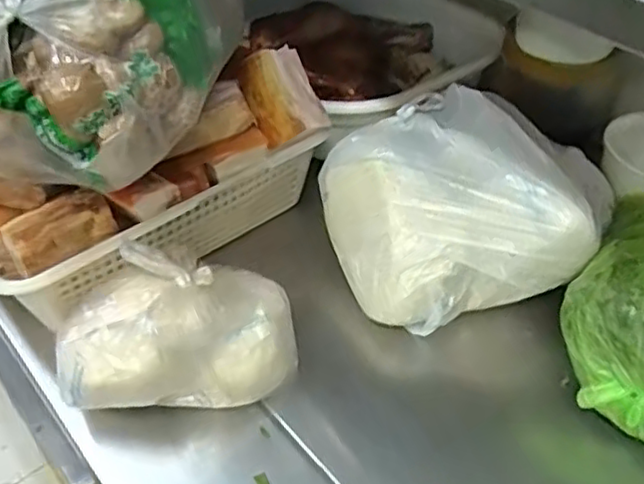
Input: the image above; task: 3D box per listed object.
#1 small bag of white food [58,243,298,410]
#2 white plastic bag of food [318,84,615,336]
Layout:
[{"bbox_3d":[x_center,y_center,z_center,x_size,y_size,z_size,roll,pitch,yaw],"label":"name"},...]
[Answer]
[{"bbox_3d":[-0.128,0.071,0.599,0.204,0.107,0.122,-9,44,-10],"label":"small bag of white food"},{"bbox_3d":[0.138,-0.047,0.692,0.263,0.141,0.214,-8,44,-9],"label":"white plastic bag of food"}]

